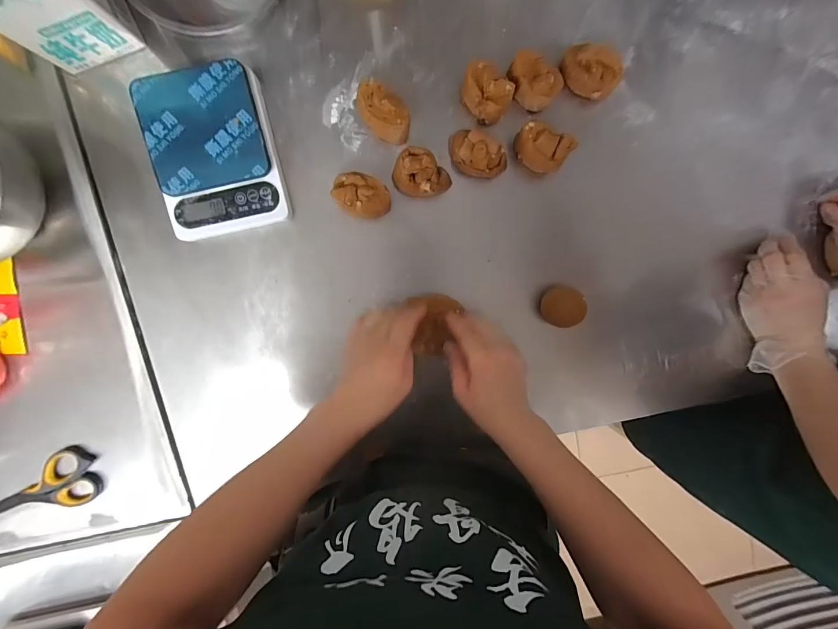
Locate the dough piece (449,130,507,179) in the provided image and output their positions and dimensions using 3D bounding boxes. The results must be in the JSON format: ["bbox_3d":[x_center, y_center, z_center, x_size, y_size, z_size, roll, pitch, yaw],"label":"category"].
[{"bbox_3d":[0.067,-0.183,0.425,0.070,0.047,0.040,25,97,-5],"label":"dough piece"}]

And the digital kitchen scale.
[{"bbox_3d":[-0.228,-0.179,0.418,0.127,0.042,0.167,-11,99,0],"label":"digital kitchen scale"}]

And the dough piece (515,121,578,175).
[{"bbox_3d":[0.139,-0.189,0.426,0.060,0.044,0.039,27,97,-6],"label":"dough piece"}]

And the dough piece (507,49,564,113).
[{"bbox_3d":[0.126,-0.257,0.414,0.062,0.042,0.040,33,97,-6],"label":"dough piece"}]

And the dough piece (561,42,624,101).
[{"bbox_3d":[0.192,-0.270,0.416,0.069,0.048,0.039,30,97,-6],"label":"dough piece"}]

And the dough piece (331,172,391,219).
[{"bbox_3d":[-0.067,-0.136,0.430,0.066,0.044,0.045,16,98,-4],"label":"dough piece"}]

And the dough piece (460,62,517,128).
[{"bbox_3d":[0.074,-0.248,0.413,0.042,0.045,0.058,-39,98,4],"label":"dough piece"}]

